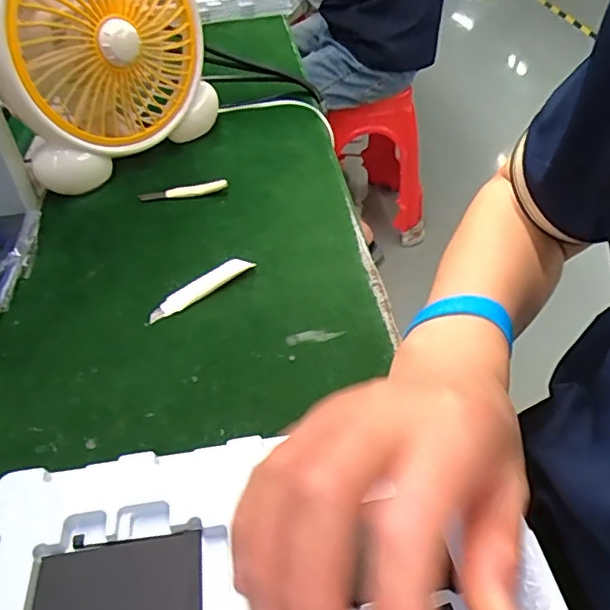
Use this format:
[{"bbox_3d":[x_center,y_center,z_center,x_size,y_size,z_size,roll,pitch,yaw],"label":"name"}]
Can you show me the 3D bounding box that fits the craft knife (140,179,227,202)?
[{"bbox_3d":[-0.119,-0.113,0.555,0.085,0.011,0.010,-6,43,-3],"label":"craft knife"}]

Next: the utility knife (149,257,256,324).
[{"bbox_3d":[-0.082,-0.014,0.449,0.091,0.011,0.015,-32,50,-28],"label":"utility knife"}]

